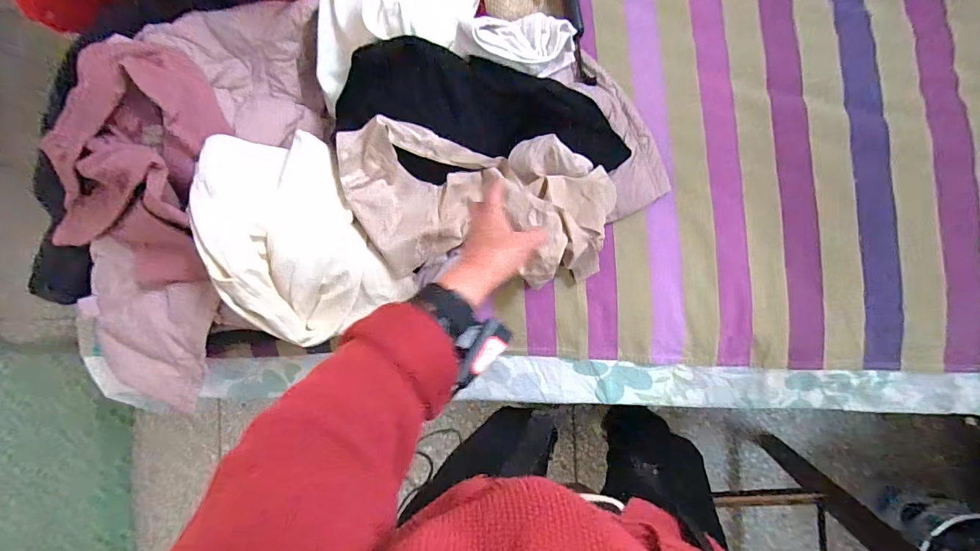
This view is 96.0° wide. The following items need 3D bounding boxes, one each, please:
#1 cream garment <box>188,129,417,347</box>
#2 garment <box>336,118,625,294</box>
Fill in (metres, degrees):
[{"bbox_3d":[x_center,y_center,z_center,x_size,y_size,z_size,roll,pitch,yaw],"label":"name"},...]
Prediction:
[{"bbox_3d":[-0.261,-0.047,0.584,0.198,0.110,0.283,-31,84,7],"label":"cream garment"},{"bbox_3d":[-0.021,-0.089,0.591,0.355,0.099,0.180,9,90,4],"label":"garment"}]

